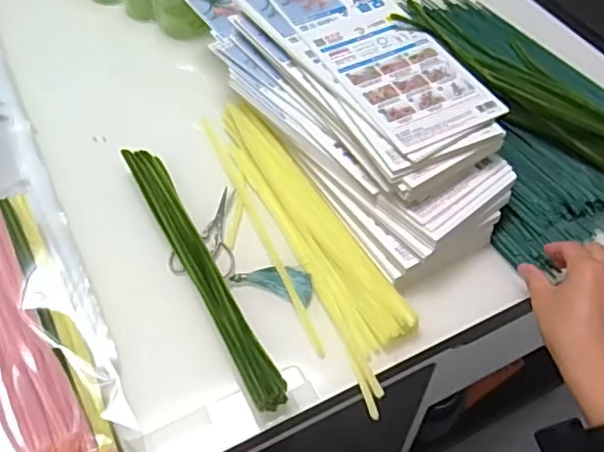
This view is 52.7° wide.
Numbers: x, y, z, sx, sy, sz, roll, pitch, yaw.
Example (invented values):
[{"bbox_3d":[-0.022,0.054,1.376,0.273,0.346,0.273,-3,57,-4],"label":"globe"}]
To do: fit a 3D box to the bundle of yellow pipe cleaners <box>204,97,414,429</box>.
[{"bbox_3d":[-0.009,0.008,0.562,0.081,0.028,0.327,-27,58,-18],"label":"bundle of yellow pipe cleaners"}]

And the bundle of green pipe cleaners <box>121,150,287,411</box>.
[{"bbox_3d":[-0.091,0.031,0.536,0.030,0.032,0.294,-24,57,-16],"label":"bundle of green pipe cleaners"}]

